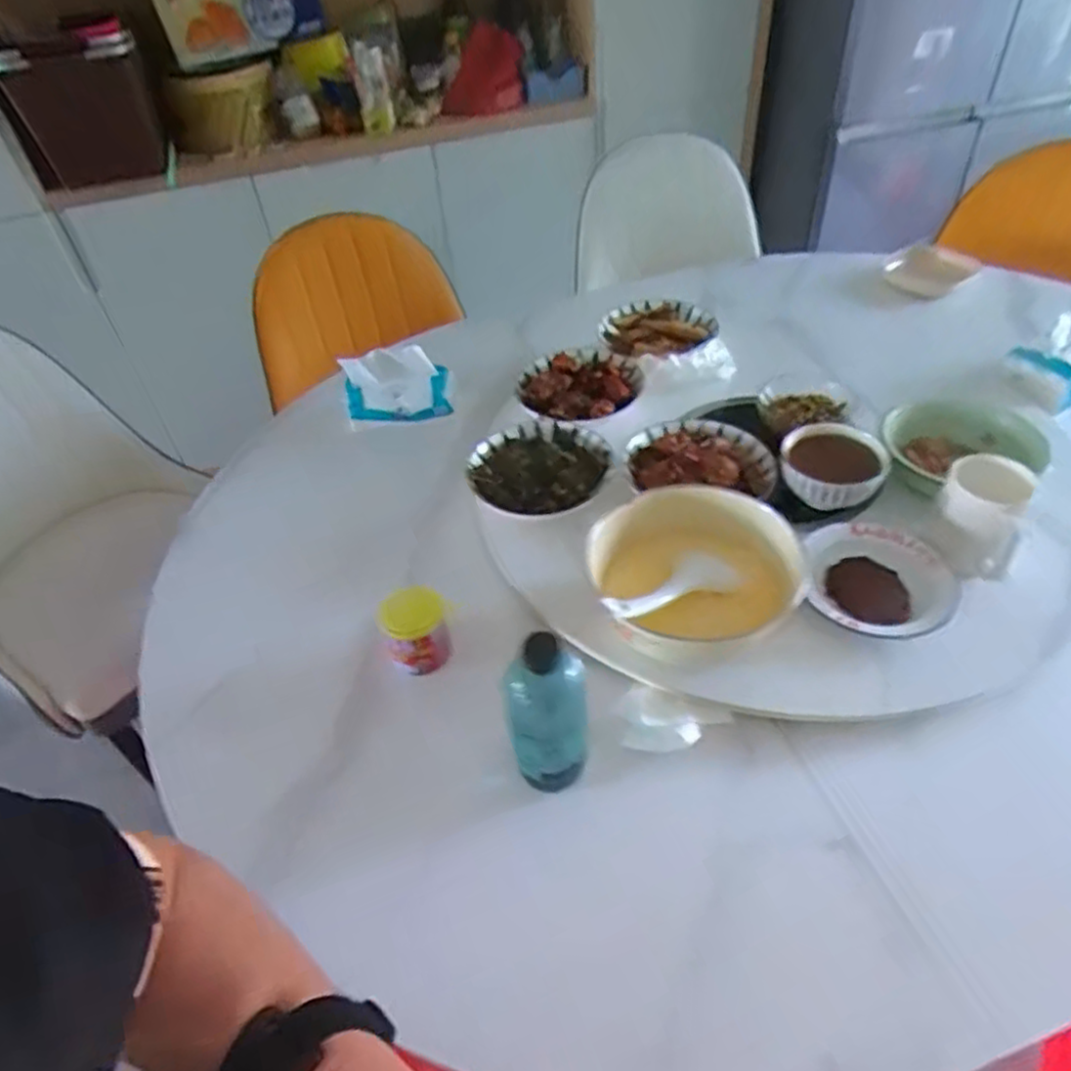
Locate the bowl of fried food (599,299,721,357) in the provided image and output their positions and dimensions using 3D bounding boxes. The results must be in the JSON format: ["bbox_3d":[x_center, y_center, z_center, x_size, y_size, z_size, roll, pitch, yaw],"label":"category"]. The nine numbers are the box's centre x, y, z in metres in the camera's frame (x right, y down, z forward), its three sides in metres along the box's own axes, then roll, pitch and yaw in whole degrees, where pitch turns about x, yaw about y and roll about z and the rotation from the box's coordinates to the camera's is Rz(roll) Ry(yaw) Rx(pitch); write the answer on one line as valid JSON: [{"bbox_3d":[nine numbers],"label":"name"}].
[{"bbox_3d":[0.188,-0.315,1.107,0.164,0.039,0.156,-3,44,3],"label":"bowl of fried food"}]

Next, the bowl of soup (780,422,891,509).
[{"bbox_3d":[0.340,-0.081,0.832,0.110,0.042,0.108,-3,44,3],"label":"bowl of soup"}]

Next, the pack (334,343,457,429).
[{"bbox_3d":[-0.205,-0.209,1.059,0.156,0.107,0.074,-4,44,2],"label":"pack"}]

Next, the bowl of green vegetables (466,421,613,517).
[{"bbox_3d":[0.006,-0.086,0.897,0.167,0.046,0.160,-3,44,3],"label":"bowl of green vegetables"}]

